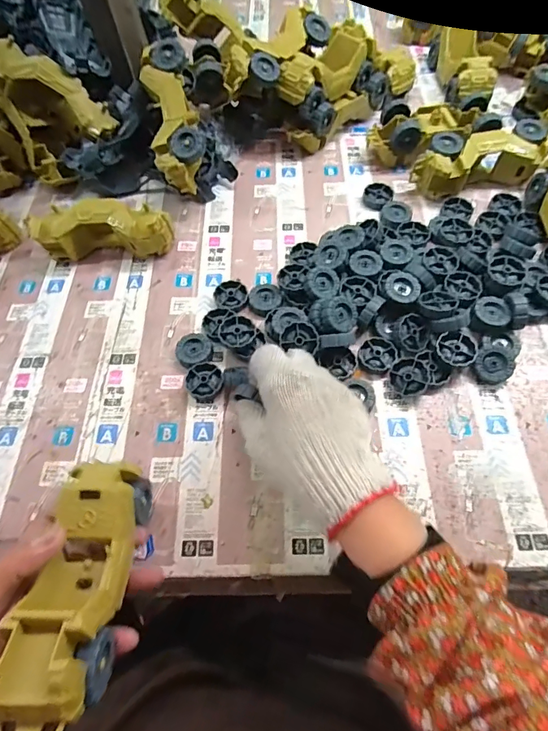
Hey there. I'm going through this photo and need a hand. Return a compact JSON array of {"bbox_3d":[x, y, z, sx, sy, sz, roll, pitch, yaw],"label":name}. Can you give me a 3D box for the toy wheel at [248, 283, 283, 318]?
[{"bbox_3d":[-0.012,-0.076,0.479,0.036,0.011,0.035,-1,62,3],"label":"toy wheel"}]

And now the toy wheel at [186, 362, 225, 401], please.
[{"bbox_3d":[-0.071,0.017,0.432,0.037,0.012,0.039,-1,62,3],"label":"toy wheel"}]

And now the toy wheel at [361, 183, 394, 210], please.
[{"bbox_3d":[0.137,-0.224,0.556,0.040,0.012,0.038,-1,62,3],"label":"toy wheel"}]

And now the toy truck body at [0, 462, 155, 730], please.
[{"bbox_3d":[-0.133,0.147,0.288,0.054,0.055,0.170,-1,41,3],"label":"toy truck body"}]

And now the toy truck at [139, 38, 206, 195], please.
[{"bbox_3d":[-0.123,-0.301,0.523,0.063,0.074,0.174,-10,90,-2],"label":"toy truck"}]

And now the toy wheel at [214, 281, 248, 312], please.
[{"bbox_3d":[-0.049,-0.078,0.482,0.036,0.012,0.041,-18,62,-6],"label":"toy wheel"}]

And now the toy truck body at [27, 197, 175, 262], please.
[{"bbox_3d":[-0.203,-0.160,0.506,0.161,0.061,0.048,-3,62,2],"label":"toy truck body"}]

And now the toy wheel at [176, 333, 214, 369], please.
[{"bbox_3d":[-0.084,-0.016,0.450,0.038,0.011,0.039,-1,62,3],"label":"toy wheel"}]

